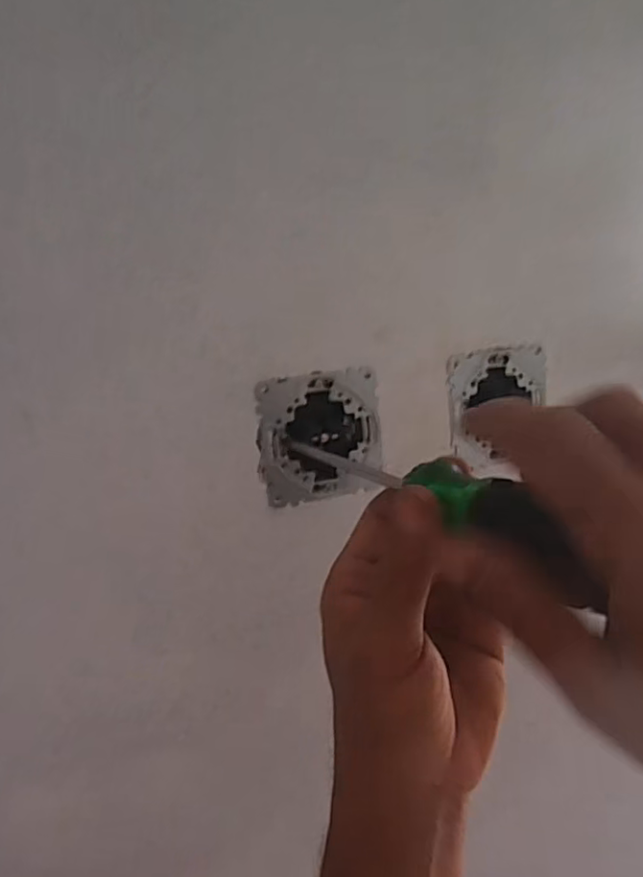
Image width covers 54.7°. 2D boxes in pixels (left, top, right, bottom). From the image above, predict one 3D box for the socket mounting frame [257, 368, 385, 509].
[{"bbox_3d":[-0.001,-0.001,0.346,0.072,0.068,0.006,-9,10,-18],"label":"socket mounting frame"}]

